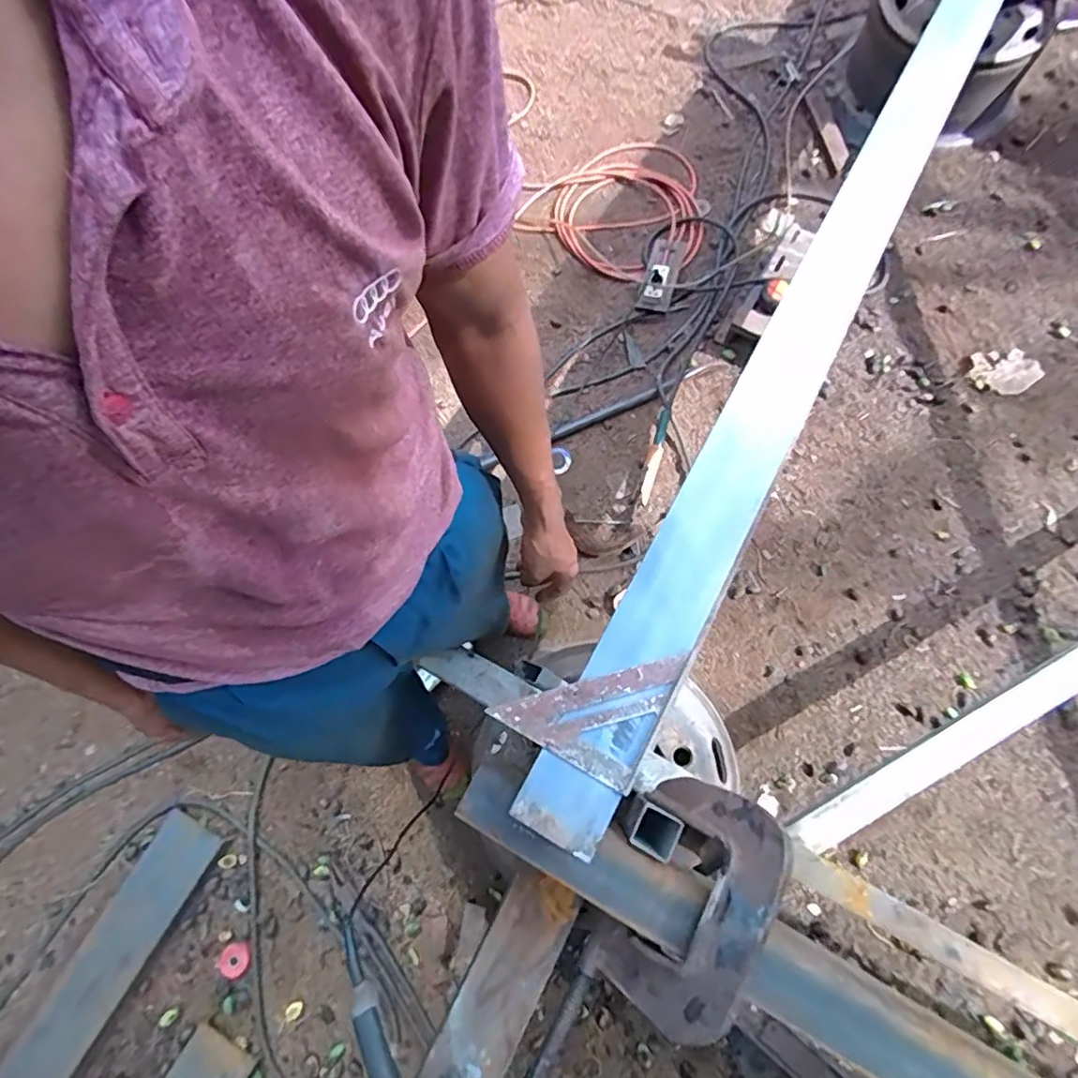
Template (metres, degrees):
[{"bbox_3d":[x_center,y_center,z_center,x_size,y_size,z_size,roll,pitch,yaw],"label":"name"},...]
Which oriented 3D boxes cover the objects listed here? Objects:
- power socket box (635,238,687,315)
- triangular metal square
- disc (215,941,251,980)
[{"bbox_3d":[0.351,-0.763,1.701,0.092,0.054,0.249,15,74,6],"label":"power socket box"},{"bbox_3d":[0.060,0.171,0.669,0.163,0.014,0.159,28,76,11],"label":"triangular metal square"},{"bbox_3d":[-0.622,0.857,1.208,0.060,0.006,0.069,39,78,12],"label":"disc"}]

